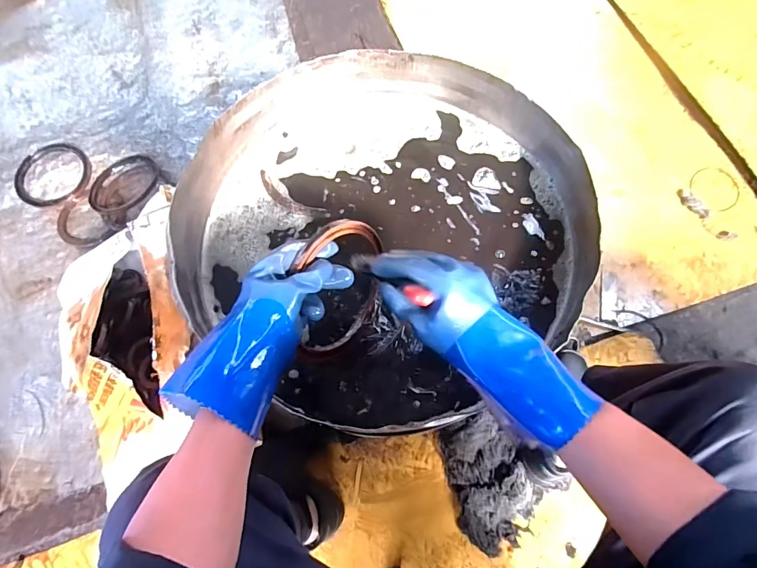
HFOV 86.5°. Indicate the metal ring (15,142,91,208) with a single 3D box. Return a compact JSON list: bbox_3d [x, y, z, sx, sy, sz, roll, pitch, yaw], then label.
[{"bbox_3d":[-0.778,-0.262,0.971,0.163,0.019,0.171,2,76,-6],"label":"metal ring"}]

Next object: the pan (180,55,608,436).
[{"bbox_3d":[0.017,-0.096,0.577,0.526,0.105,0.540,0,72,1],"label":"pan"}]

